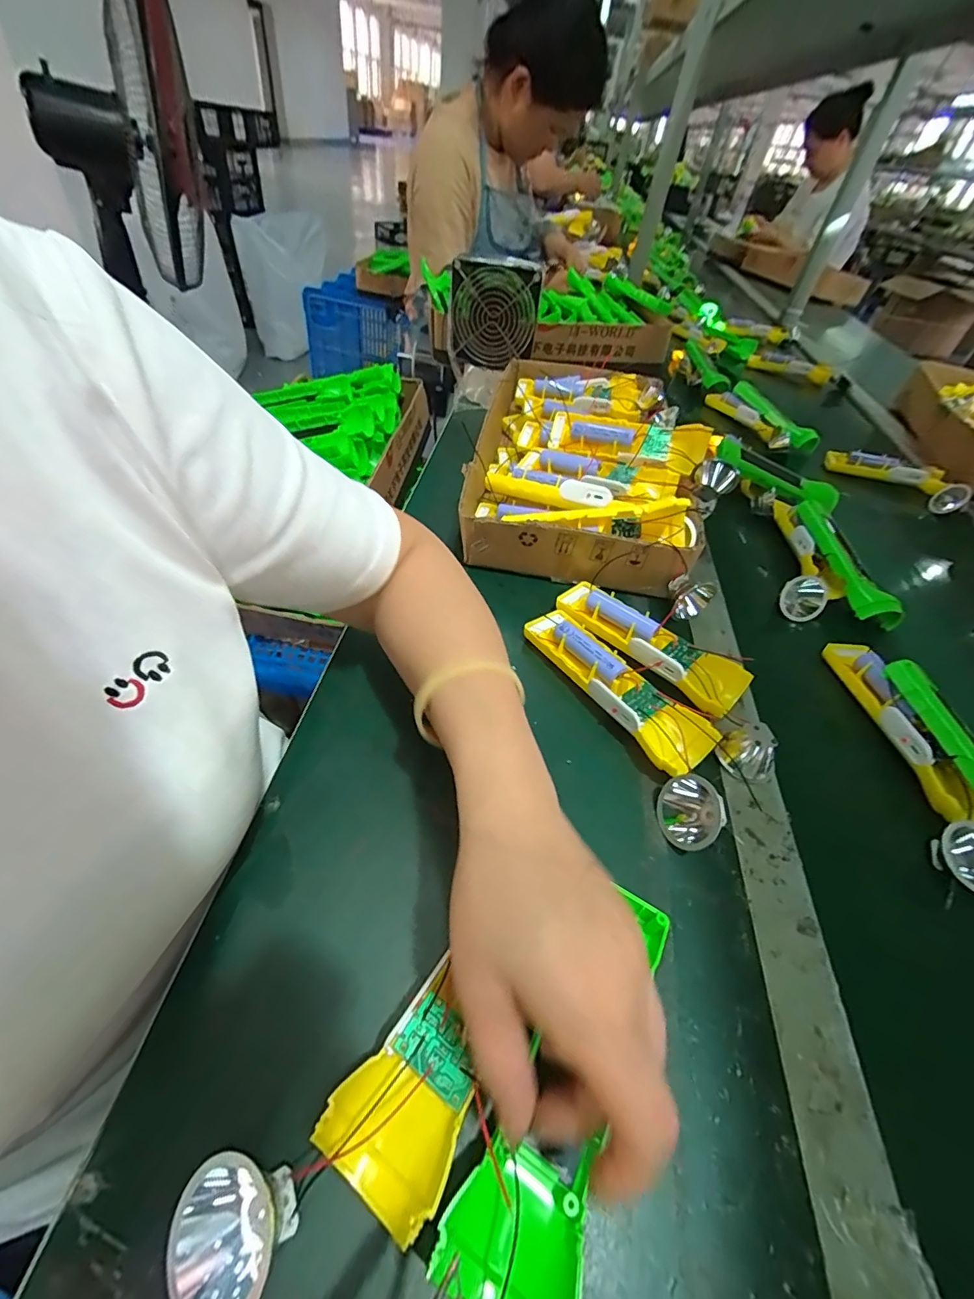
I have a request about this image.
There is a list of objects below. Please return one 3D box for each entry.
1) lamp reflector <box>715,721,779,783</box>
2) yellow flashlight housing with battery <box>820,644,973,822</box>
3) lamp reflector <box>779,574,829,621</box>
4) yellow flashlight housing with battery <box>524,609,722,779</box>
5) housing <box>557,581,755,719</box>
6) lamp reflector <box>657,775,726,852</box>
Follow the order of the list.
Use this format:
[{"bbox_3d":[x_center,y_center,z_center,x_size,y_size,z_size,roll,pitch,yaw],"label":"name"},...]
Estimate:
[{"bbox_3d":[0.187,0.072,0.349,0.031,0.025,0.037,-29,56,-28],"label":"lamp reflector"},{"bbox_3d":[0.328,0.055,0.389,0.032,0.030,0.162,2,47,-4],"label":"yellow flashlight housing with battery"},{"bbox_3d":[0.311,-0.050,0.482,0.019,0.040,0.038,0,48,-6],"label":"lamp reflector"},{"bbox_3d":[0.096,0.024,0.372,0.047,0.033,0.162,-24,54,-25],"label":"yellow flashlight housing with battery"},{"bbox_3d":[0.130,-0.008,0.407,0.049,0.028,0.164,-34,59,-31],"label":"housing"},{"bbox_3d":[0.129,0.102,0.309,0.038,0.033,0.038,-33,59,-31],"label":"lamp reflector"}]

